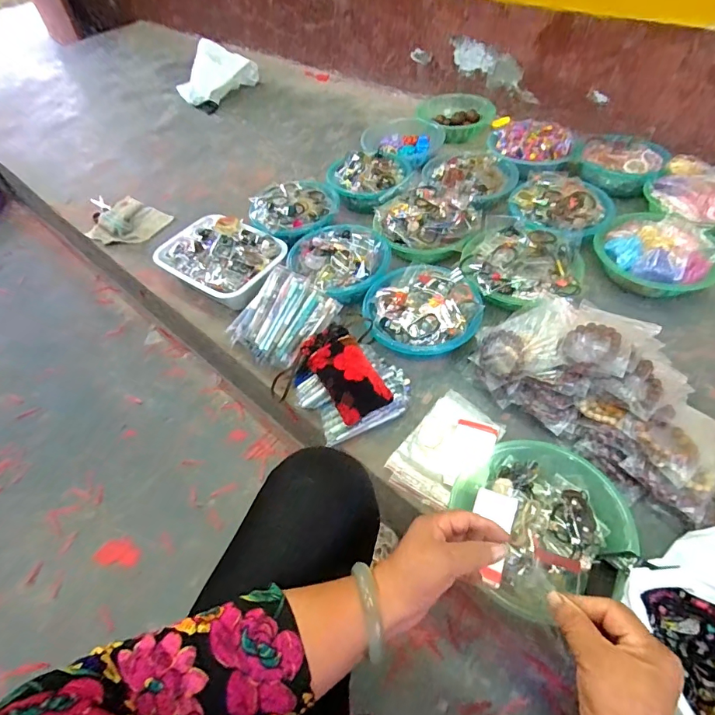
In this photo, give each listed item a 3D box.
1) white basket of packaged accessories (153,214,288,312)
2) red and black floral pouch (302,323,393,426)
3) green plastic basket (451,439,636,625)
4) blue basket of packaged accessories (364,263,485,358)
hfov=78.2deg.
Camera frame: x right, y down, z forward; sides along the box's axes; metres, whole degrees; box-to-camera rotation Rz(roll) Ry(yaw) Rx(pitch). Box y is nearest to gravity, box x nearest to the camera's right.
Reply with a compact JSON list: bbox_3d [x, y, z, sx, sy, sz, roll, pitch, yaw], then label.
[{"bbox_3d":[-0.315,-0.232,1.020,0.295,0.070,0.209,25,58,23],"label":"white basket of packaged accessories"},{"bbox_3d":[-0.024,0.023,0.770,0.092,0.042,0.177,-30,67,-8],"label":"red and black floral pouch"},{"bbox_3d":[0.248,0.238,0.616,0.228,0.071,0.233,-2,52,3],"label":"green plastic basket"},{"bbox_3d":[0.127,-0.095,0.867,0.220,0.075,0.196,5,52,9],"label":"blue basket of packaged accessories"}]

